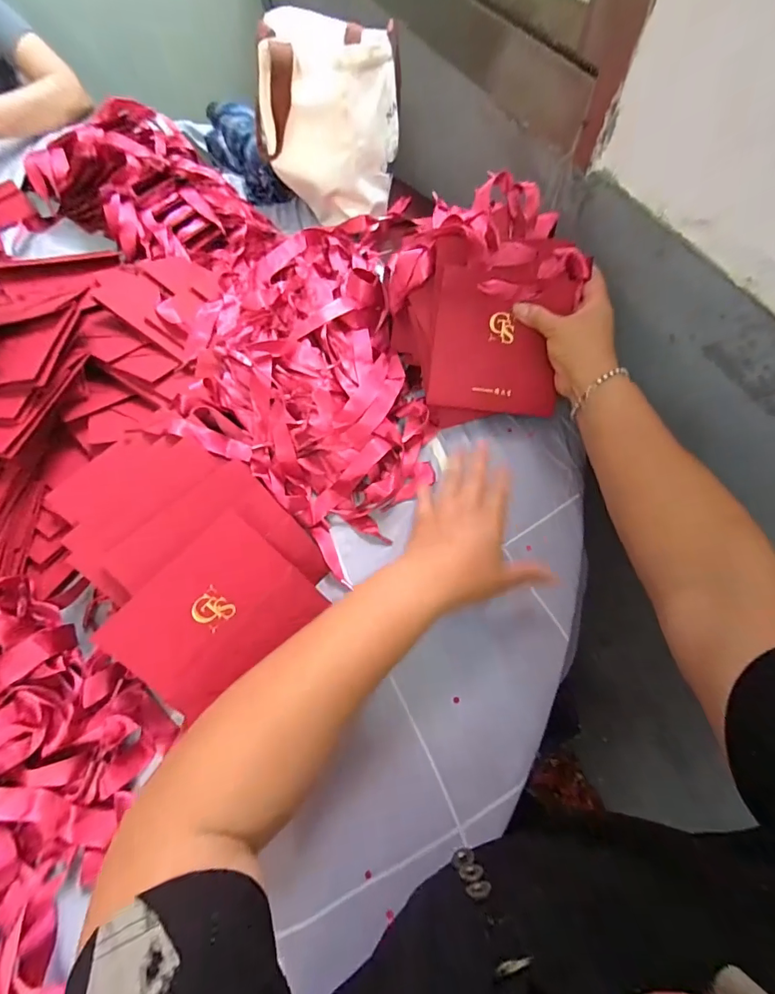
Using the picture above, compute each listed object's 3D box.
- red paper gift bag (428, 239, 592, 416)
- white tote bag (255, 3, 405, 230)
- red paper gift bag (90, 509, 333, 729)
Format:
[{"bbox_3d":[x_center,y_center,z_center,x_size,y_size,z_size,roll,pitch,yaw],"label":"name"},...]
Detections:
[{"bbox_3d":[0.123,-0.177,0.451,0.138,0.169,0.023,5,20,-1],"label":"red paper gift bag"},{"bbox_3d":[-0.081,-0.515,0.585,0.182,0.176,0.153,-5,63,-1],"label":"white tote bag"},{"bbox_3d":[-0.141,0.098,0.357,0.115,0.009,0.141,49,61,-9],"label":"red paper gift bag"}]

